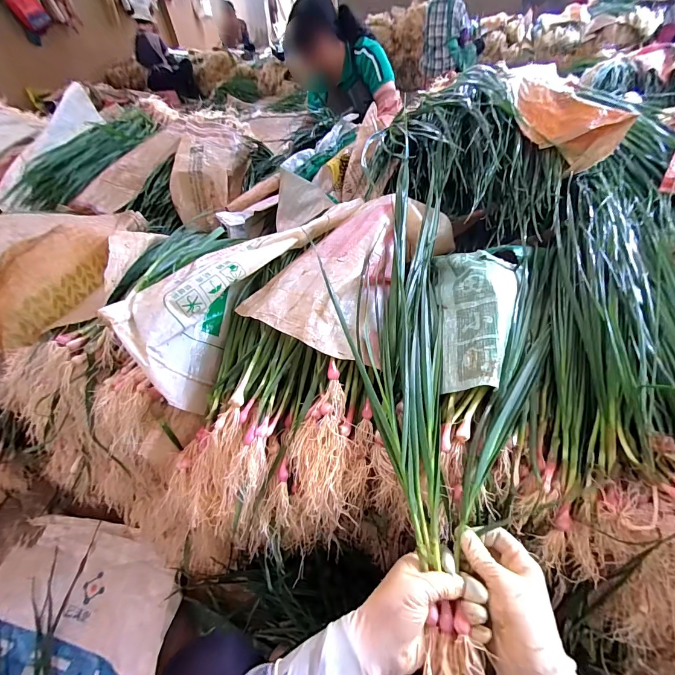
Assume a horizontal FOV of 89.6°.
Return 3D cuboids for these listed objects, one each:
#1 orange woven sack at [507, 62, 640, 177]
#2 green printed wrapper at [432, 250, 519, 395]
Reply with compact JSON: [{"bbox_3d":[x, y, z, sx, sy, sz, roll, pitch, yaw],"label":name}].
[{"bbox_3d":[0.413,-0.433,0.644,0.147,0.056,0.296,-10,62,-3],"label":"orange woven sack"},{"bbox_3d":[0.195,-0.034,0.478,0.111,0.032,0.238,-8,50,26],"label":"green printed wrapper"}]

